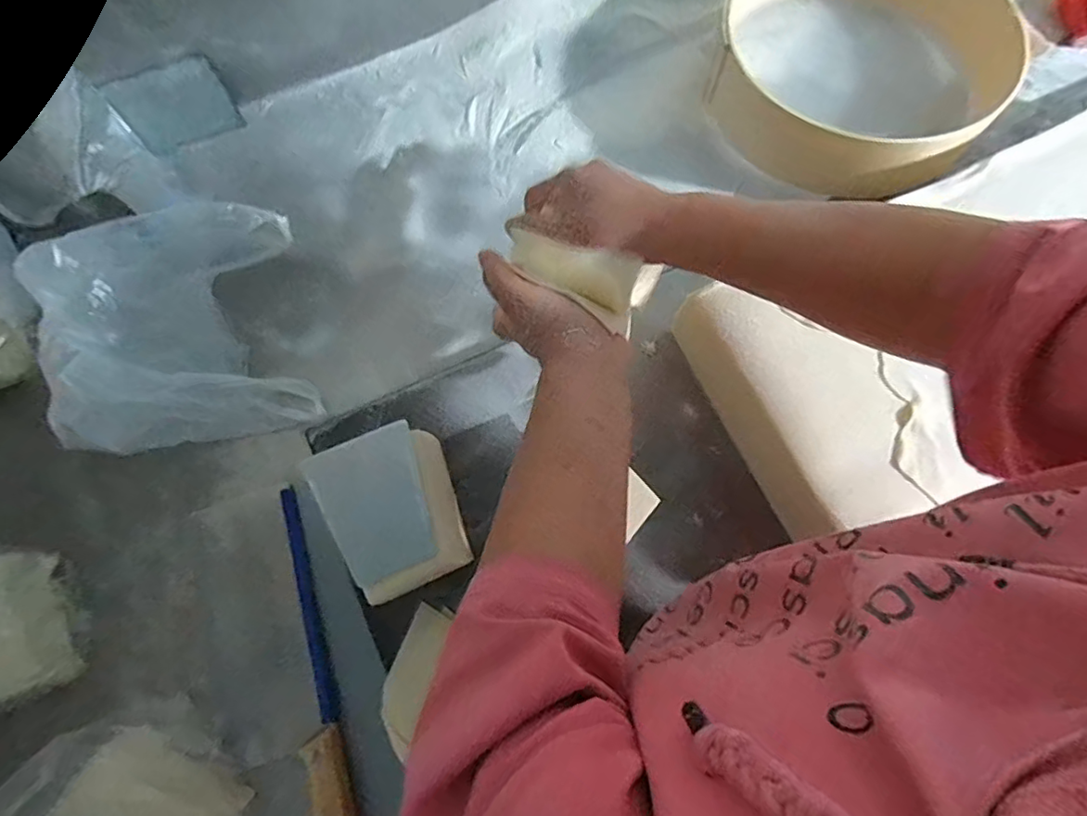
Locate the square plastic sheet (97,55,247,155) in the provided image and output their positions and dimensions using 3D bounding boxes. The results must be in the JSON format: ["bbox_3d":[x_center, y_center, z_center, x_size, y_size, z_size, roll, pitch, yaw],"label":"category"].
[{"bbox_3d":[-0.373,-0.308,0.574,0.102,0.072,0.006,-27,58,-12],"label":"square plastic sheet"}]

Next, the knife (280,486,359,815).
[{"bbox_3d":[-0.189,0.221,0.462,0.028,0.019,0.313,-15,77,-5],"label":"knife"}]

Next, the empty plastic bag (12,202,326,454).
[{"bbox_3d":[-0.342,-0.075,0.515,0.230,0.066,0.216,-12,77,-5],"label":"empty plastic bag"}]

